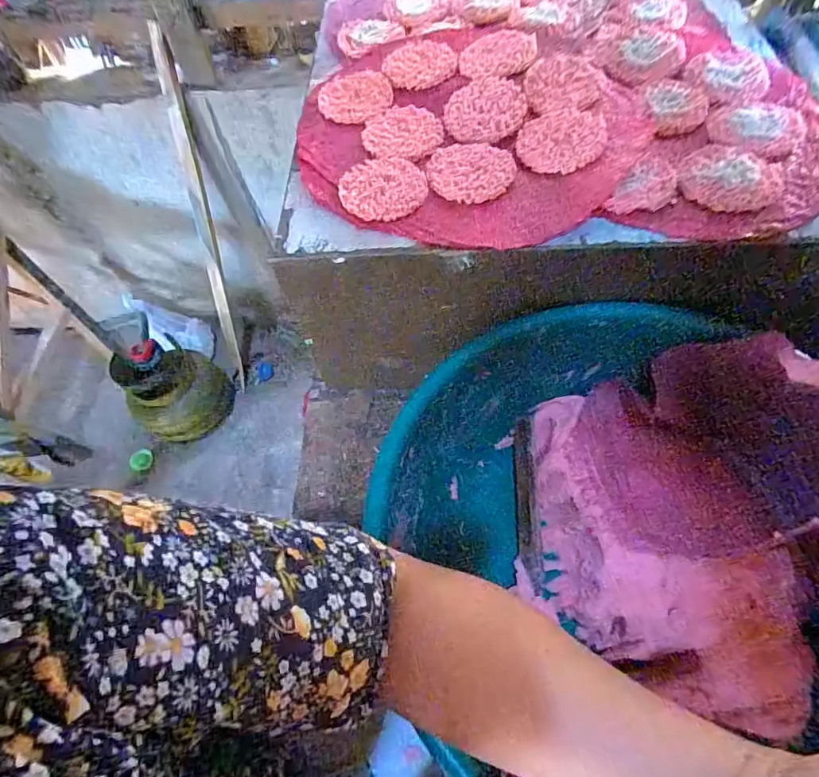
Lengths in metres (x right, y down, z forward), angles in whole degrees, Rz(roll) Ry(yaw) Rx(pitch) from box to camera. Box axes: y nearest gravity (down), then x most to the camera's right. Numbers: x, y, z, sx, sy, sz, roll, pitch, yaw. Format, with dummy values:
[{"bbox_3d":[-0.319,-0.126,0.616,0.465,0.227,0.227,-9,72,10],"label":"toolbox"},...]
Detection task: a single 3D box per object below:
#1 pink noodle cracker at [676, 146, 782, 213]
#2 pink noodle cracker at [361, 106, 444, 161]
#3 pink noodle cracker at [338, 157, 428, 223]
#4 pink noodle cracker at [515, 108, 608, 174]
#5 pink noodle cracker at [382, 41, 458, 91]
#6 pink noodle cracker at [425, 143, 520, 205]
[{"bbox_3d":[0.280,-0.184,0.418,0.077,0.006,0.078,-3,63,5],"label":"pink noodle cracker"},{"bbox_3d":[-0.007,-0.259,0.483,0.079,0.007,0.086,-3,63,5],"label":"pink noodle cracker"},{"bbox_3d":[-0.025,-0.187,0.444,0.079,0.008,0.074,-3,63,5],"label":"pink noodle cracker"},{"bbox_3d":[0.145,-0.238,0.454,0.080,0.007,0.078,5,64,9],"label":"pink noodle cracker"},{"bbox_3d":[0.011,-0.363,0.531,0.078,0.010,0.088,-7,63,3],"label":"pink noodle cracker"},{"bbox_3d":[0.058,-0.207,0.448,0.080,0.004,0.078,-3,63,5],"label":"pink noodle cracker"}]

